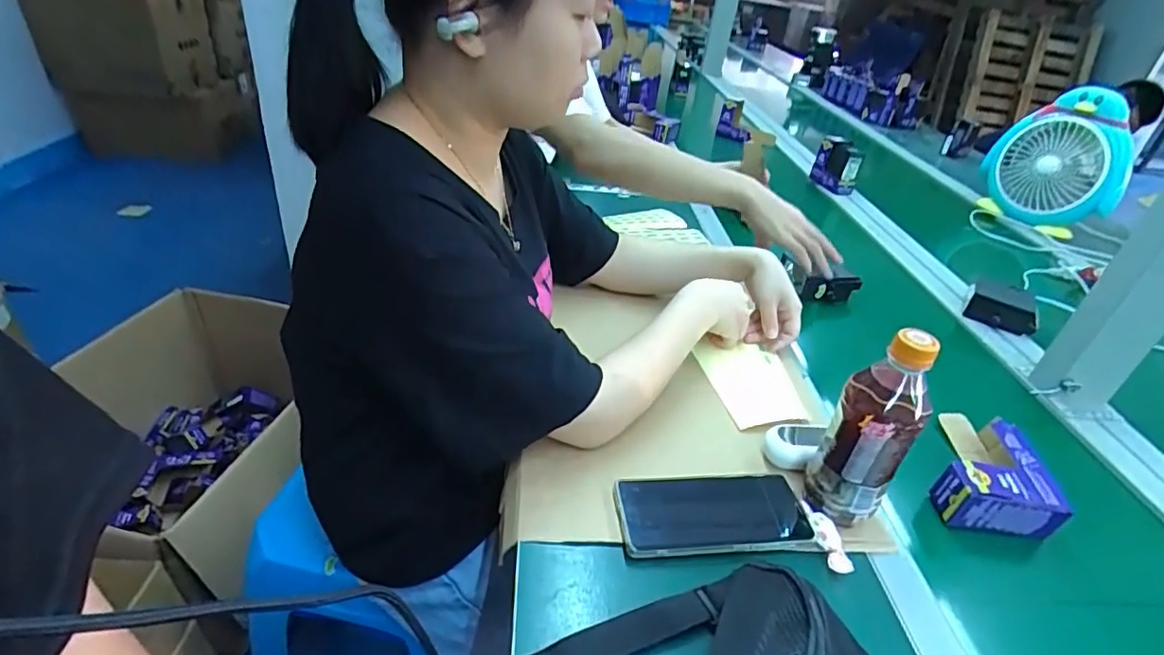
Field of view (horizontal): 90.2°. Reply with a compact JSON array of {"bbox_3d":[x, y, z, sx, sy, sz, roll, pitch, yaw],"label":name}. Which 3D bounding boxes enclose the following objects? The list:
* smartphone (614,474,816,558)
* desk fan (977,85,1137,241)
[{"bbox_3d":[0.116,0.165,0.513,0.167,0.015,0.075,0,35,-10],"label":"smartphone"},{"bbox_3d":[1.018,-0.357,1.244,0.260,0.255,0.120,31,42,31],"label":"desk fan"}]

